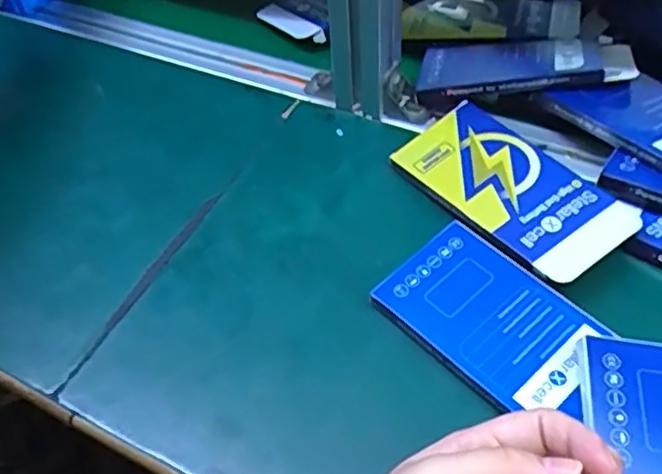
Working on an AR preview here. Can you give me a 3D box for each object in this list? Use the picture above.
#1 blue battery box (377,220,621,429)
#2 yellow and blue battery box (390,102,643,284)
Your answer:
[{"bbox_3d":[0.094,0.050,0.381,0.076,0.015,0.124,-36,57,-21],"label":"blue battery box"},{"bbox_3d":[0.120,-0.036,0.437,0.085,0.009,0.153,-33,56,-19],"label":"yellow and blue battery box"}]

